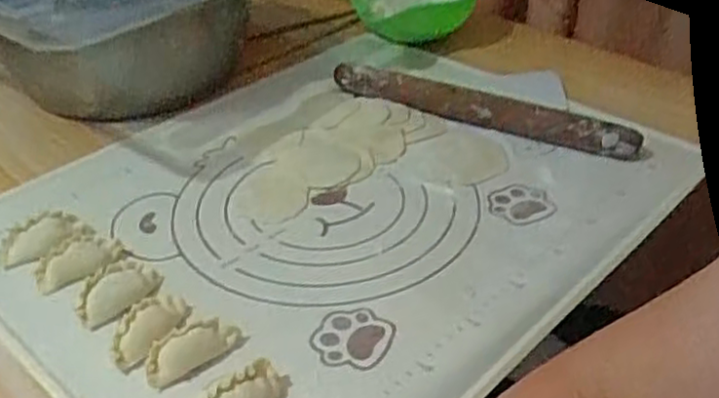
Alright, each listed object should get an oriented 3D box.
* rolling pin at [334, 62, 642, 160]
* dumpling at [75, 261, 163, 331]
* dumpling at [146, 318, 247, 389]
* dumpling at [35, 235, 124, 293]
[{"bbox_3d":[0.103,-0.082,0.649,0.275,0.028,0.035,18,39,24],"label":"rolling pin"},{"bbox_3d":[-0.158,0.059,0.477,0.028,0.018,0.056,22,40,28],"label":"dumpling"},{"bbox_3d":[-0.098,0.088,0.434,0.060,0.020,0.019,-23,41,-29],"label":"dumpling"},{"bbox_3d":[-0.193,0.042,0.504,0.058,0.022,0.021,-22,40,-28],"label":"dumpling"}]

